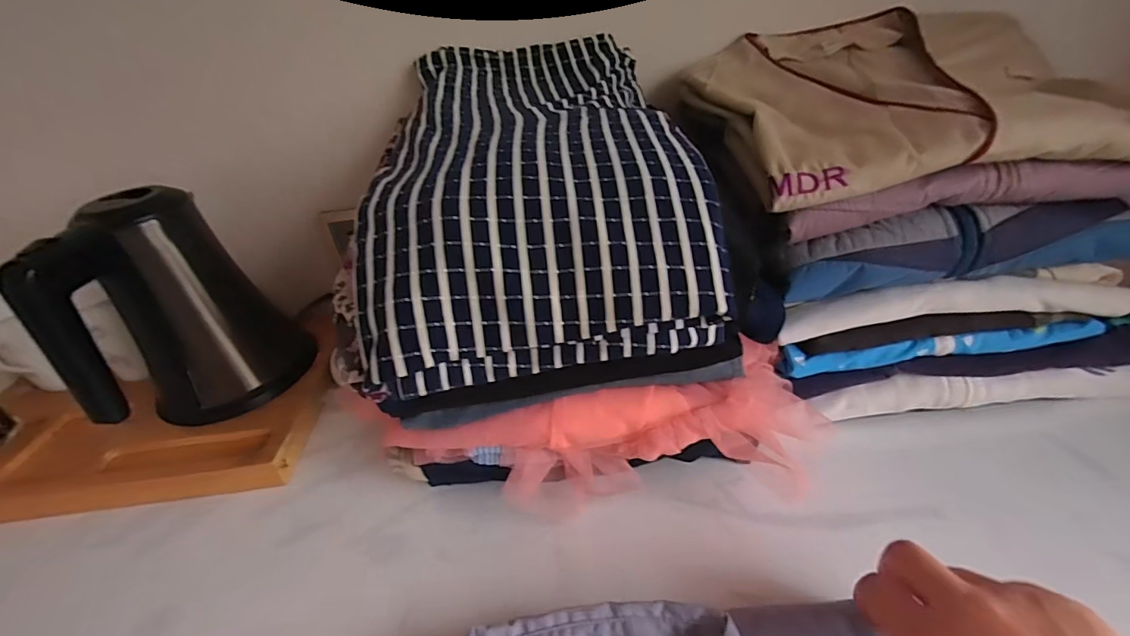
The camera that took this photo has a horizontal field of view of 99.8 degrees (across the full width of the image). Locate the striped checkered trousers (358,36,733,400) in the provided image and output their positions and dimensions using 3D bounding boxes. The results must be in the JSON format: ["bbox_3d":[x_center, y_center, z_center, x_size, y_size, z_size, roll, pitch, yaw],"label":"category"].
[{"bbox_3d":[-0.021,-0.103,0.346,0.198,0.120,0.321,-7,34,0],"label":"striped checkered trousers"}]

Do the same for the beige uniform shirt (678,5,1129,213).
[{"bbox_3d":[0.269,-0.187,0.389,0.298,0.073,0.251,-8,34,-2],"label":"beige uniform shirt"}]

